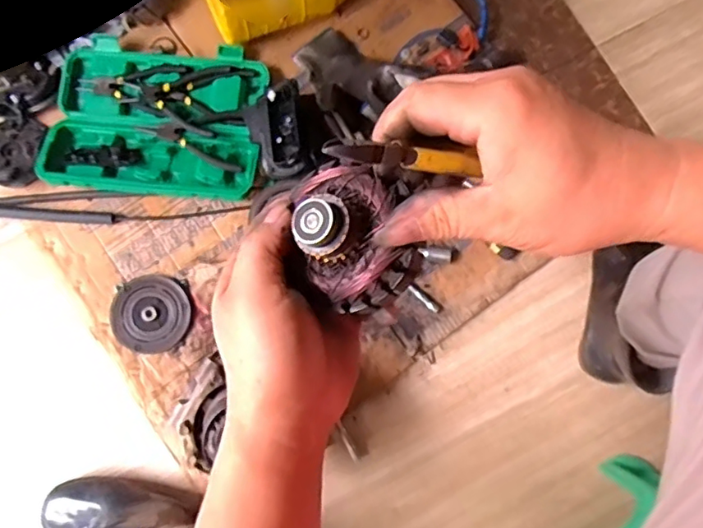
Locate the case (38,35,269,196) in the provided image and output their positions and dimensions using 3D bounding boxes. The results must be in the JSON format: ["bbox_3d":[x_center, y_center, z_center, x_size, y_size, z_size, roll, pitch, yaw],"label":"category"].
[{"bbox_3d":[-0.280,-0.207,0.814,0.302,0.047,0.226,6,80,1],"label":"case"}]

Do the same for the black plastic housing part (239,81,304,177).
[{"bbox_3d":[-0.094,-0.175,0.774,0.081,0.071,0.120,-20,80,-3],"label":"black plastic housing part"}]

